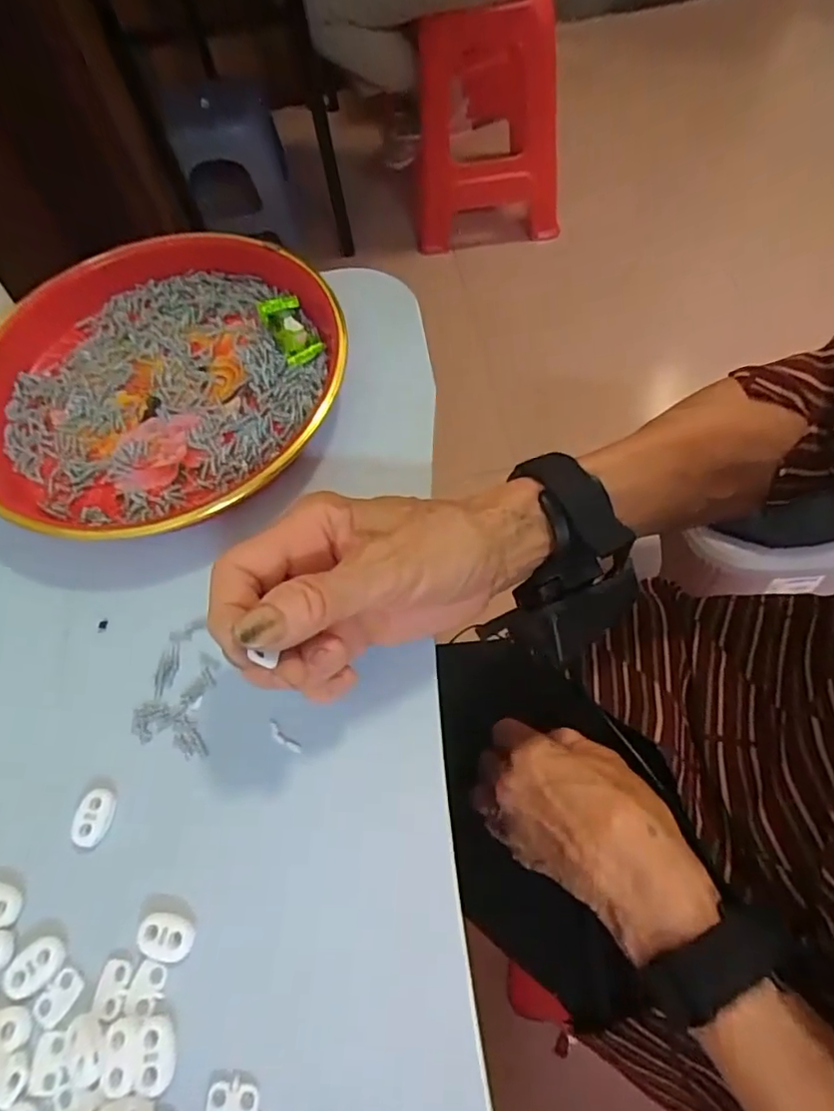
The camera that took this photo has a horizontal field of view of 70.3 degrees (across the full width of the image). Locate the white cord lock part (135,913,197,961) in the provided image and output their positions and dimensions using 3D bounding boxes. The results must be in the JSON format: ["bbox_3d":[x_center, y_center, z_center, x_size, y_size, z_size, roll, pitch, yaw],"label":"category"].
[{"bbox_3d":[-0.095,0.144,0.224,0.021,0.004,0.015,9,63,10],"label":"white cord lock part"}]

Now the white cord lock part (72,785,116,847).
[{"bbox_3d":[-0.136,0.109,0.248,0.014,0.004,0.022,3,62,7],"label":"white cord lock part"}]

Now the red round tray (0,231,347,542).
[{"bbox_3d":[-0.156,-0.100,0.341,0.215,0.036,0.211,-2,61,4],"label":"red round tray"}]

